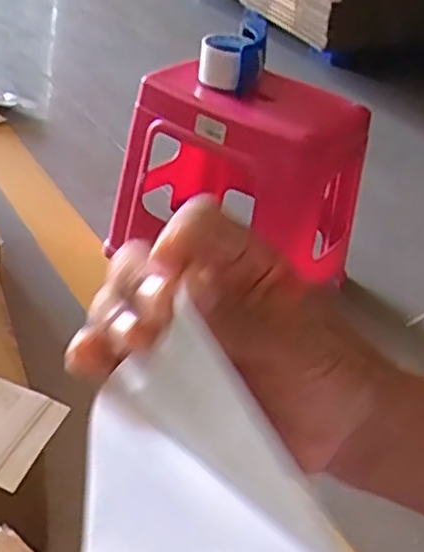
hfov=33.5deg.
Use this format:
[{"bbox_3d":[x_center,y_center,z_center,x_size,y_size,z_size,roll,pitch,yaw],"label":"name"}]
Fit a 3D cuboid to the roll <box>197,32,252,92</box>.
[{"bbox_3d":[0.017,-0.314,1.028,0.068,0.063,0.064,16,34,12],"label":"roll"}]

